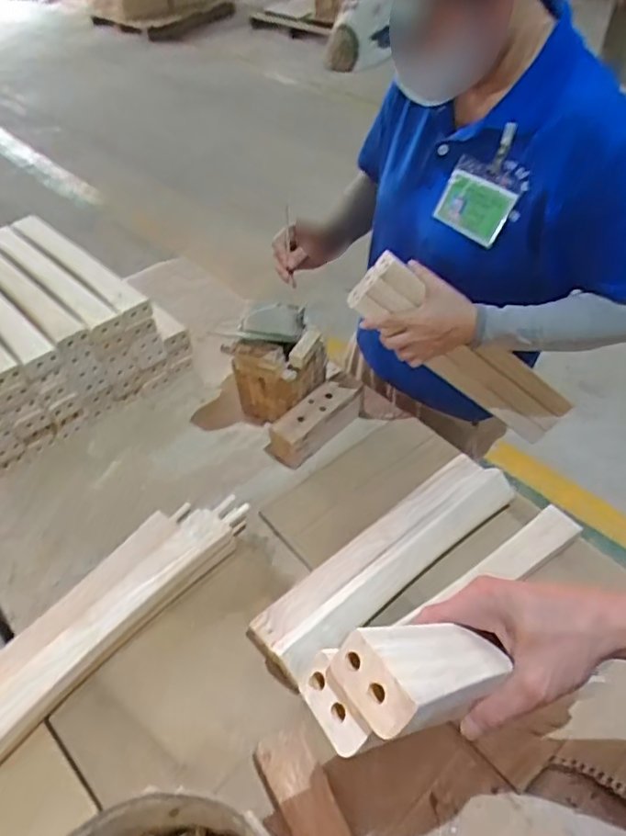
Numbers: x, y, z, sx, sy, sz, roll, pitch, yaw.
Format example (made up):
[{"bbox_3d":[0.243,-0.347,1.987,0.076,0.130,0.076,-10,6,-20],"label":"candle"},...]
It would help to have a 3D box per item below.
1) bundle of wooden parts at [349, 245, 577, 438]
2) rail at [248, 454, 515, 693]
[{"bbox_3d":[0.222,-0.087,0.845,0.389,0.091,0.051,34,43,-23],"label":"bundle of wooden parts"},{"bbox_3d":[0.096,0.174,0.745,0.380,0.041,0.093,-32,54,-25],"label":"rail"}]

